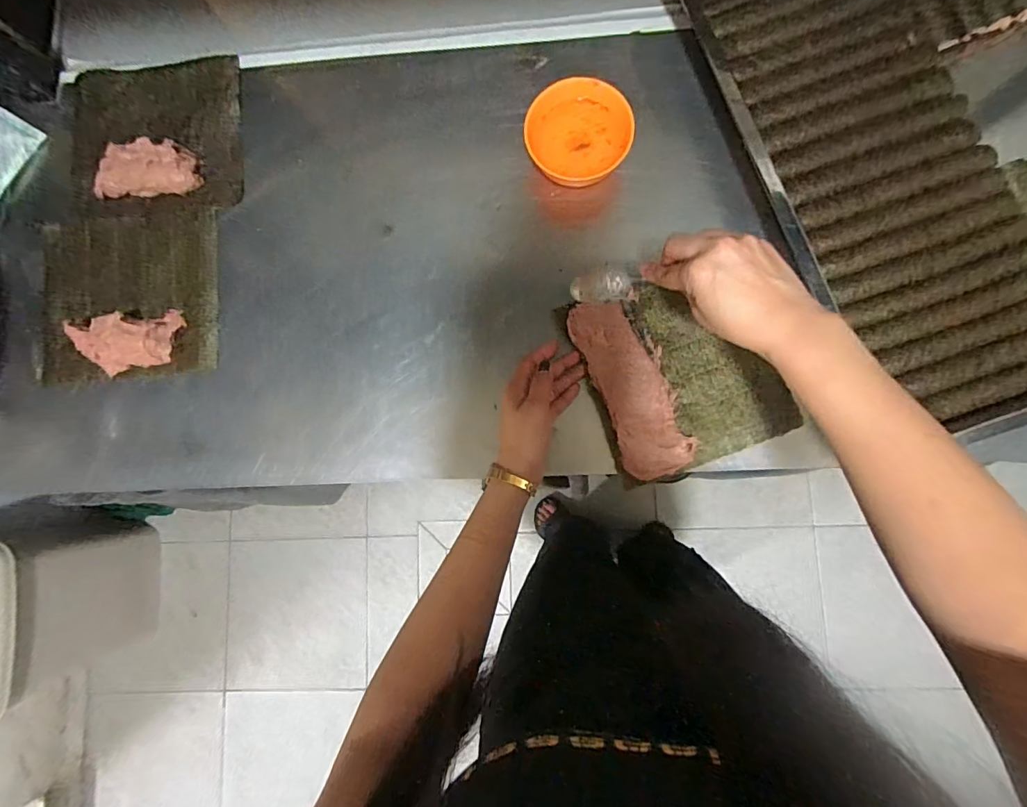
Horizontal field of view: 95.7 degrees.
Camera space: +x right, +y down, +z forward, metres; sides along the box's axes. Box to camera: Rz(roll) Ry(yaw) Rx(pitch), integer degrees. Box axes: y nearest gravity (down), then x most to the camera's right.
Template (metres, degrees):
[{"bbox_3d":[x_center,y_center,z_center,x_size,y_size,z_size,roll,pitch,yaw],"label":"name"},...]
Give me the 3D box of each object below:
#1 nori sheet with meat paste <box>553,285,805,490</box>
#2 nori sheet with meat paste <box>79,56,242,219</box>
[{"bbox_3d":[0.162,-0.034,0.463,0.172,0.024,0.189,-21,86,3],"label":"nori sheet with meat paste"},{"bbox_3d":[-0.412,-0.309,0.520,0.197,0.037,0.181,-5,87,4],"label":"nori sheet with meat paste"}]

